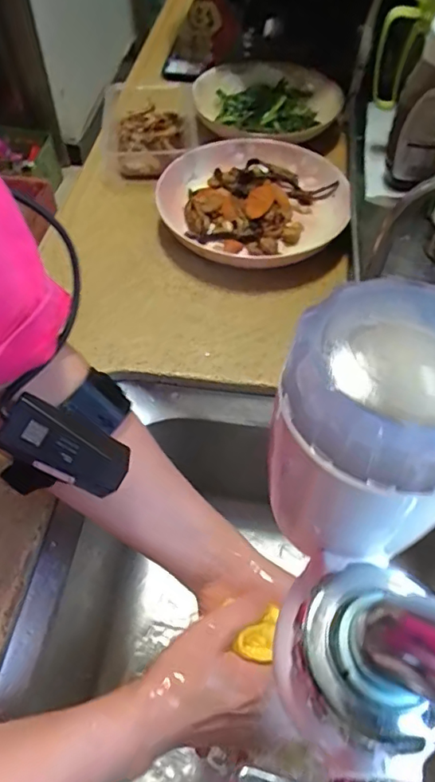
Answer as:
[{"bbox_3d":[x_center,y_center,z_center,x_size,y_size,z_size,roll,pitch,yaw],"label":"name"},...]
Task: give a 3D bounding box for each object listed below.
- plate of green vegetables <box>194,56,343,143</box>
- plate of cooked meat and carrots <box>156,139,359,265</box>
[{"bbox_3d":[0.063,-0.393,0.701,0.183,0.026,0.198,0,54,0],"label":"plate of green vegetables"},{"bbox_3d":[0.036,-0.209,0.590,0.198,0.042,0.197,0,54,0],"label":"plate of cooked meat and carrots"}]

